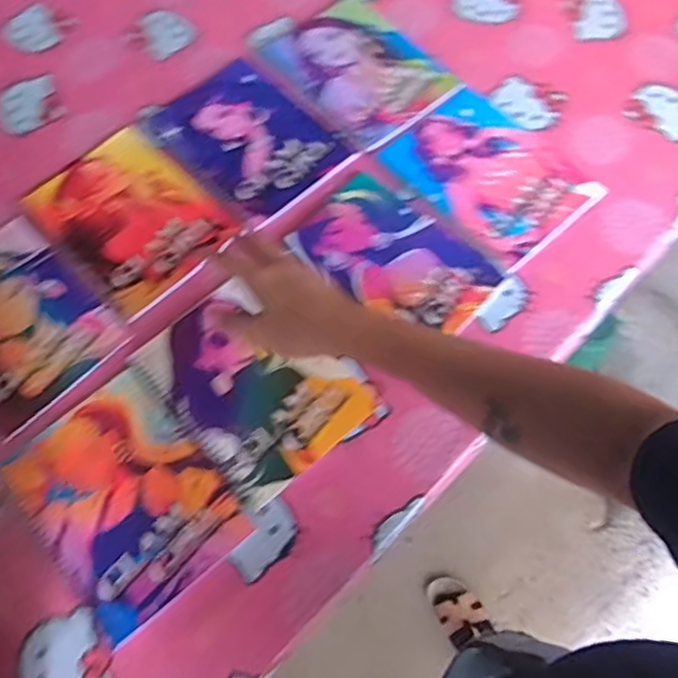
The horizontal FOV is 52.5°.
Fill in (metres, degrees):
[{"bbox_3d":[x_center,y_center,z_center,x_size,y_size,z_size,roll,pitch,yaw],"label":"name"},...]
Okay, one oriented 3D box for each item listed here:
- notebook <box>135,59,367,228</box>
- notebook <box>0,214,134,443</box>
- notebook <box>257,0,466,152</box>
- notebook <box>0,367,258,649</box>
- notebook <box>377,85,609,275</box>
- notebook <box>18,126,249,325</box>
[{"bbox_3d":[-0.100,-0.222,0.757,0.146,0.006,0.201,-40,71,-15],"label":"notebook"},{"bbox_3d":[-0.321,-0.019,0.672,0.206,0.009,0.151,41,73,18],"label":"notebook"},{"bbox_3d":[0.028,-0.315,0.796,0.155,0.012,0.198,-37,70,-14],"label":"notebook"},{"bbox_3d":[-0.187,0.137,0.598,0.146,0.015,0.189,-37,69,-16],"label":"notebook"},{"bbox_3d":[0.160,-0.178,0.729,0.146,0.007,0.196,-39,70,-15],"label":"notebook"},{"bbox_3d":[-0.217,-0.130,0.716,0.150,0.008,0.201,-42,71,-16],"label":"notebook"}]

